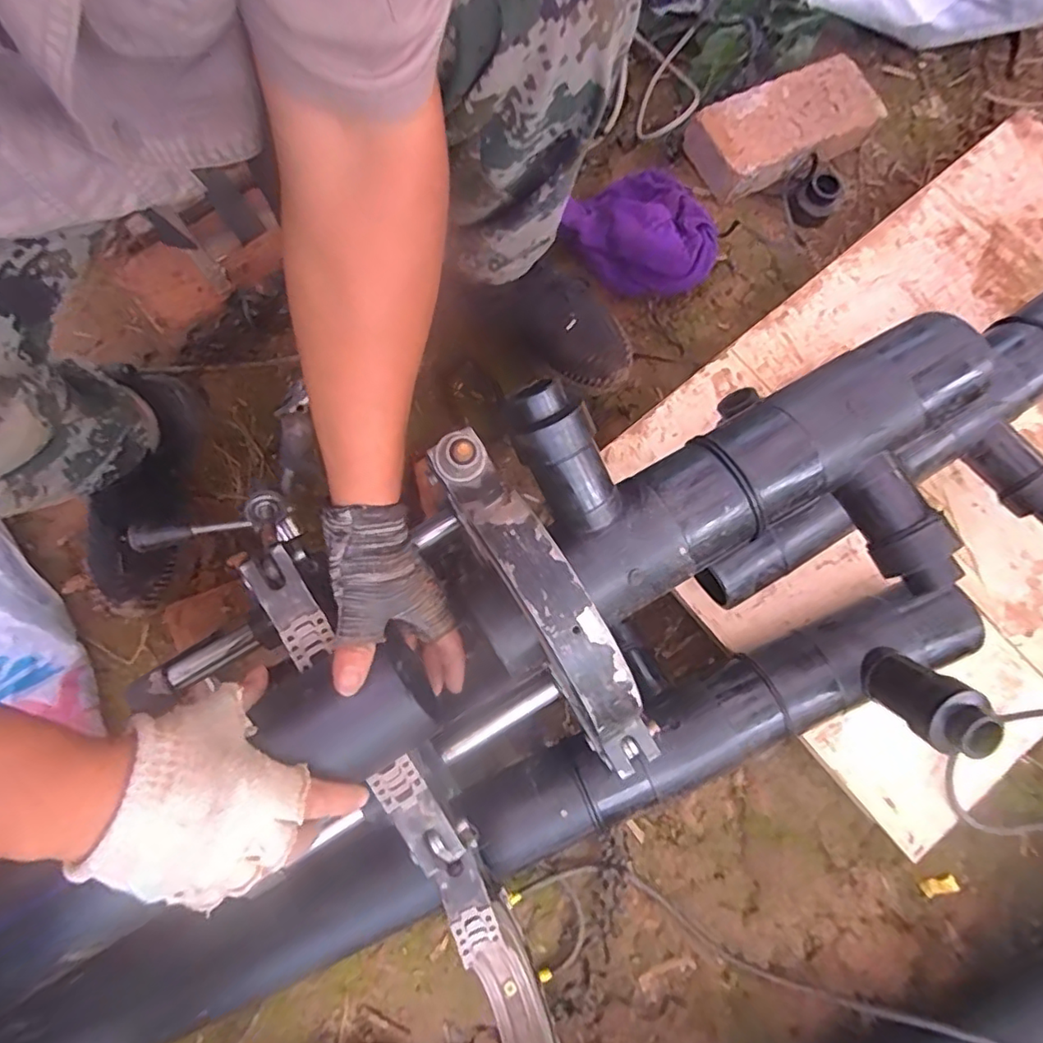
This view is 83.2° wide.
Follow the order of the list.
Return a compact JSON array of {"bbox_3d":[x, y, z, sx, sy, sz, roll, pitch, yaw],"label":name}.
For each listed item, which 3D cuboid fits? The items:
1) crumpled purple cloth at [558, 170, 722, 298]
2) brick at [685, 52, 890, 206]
[{"bbox_3d":[0.159,-0.359,0.732,0.157,0.063,0.175,-37,89,-6],"label":"crumpled purple cloth"},{"bbox_3d":[0.336,-0.506,0.758,0.239,0.058,0.114,-23,88,-5],"label":"brick"}]

